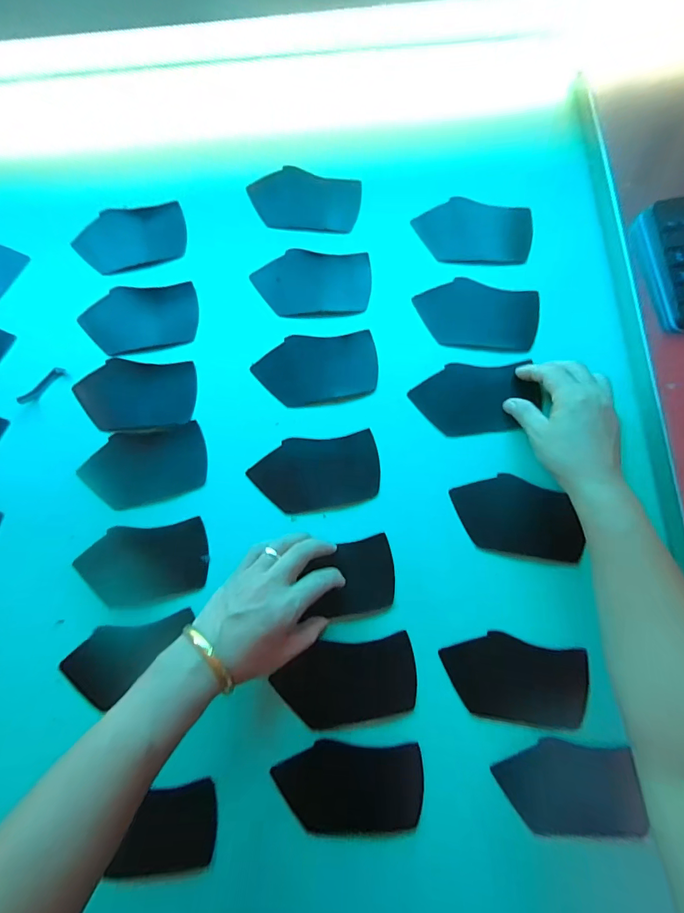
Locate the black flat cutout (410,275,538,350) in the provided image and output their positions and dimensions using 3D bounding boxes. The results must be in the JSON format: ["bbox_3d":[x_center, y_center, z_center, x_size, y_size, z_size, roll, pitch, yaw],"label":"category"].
[{"bbox_3d":[0.147,-0.154,0.463,0.128,0.004,0.071,7,88,2],"label":"black flat cutout"}]

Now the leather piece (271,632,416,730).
[{"bbox_3d":[0.004,0.213,0.400,0.129,0.004,0.073,-6,80,0],"label":"leather piece"}]

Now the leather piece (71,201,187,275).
[{"bbox_3d":[-0.245,-0.250,0.492,0.124,0.012,0.076,-8,79,0],"label":"leather piece"}]

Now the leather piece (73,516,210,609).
[{"bbox_3d":[-0.201,0.109,0.426,0.129,0.011,0.075,-8,82,0],"label":"leather piece"}]

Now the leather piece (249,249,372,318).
[{"bbox_3d":[-0.032,-0.191,0.472,0.126,0.004,0.073,1,85,1],"label":"leather piece"}]

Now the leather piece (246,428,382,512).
[{"bbox_3d":[-0.026,0.018,0.436,0.128,0.012,0.073,-7,79,0],"label":"leather piece"}]

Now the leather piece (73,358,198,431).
[{"bbox_3d":[-0.224,-0.066,0.461,0.126,0.008,0.075,1,79,-1],"label":"leather piece"}]

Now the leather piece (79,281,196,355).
[{"bbox_3d":[-0.226,-0.154,0.475,0.126,0.008,0.072,-10,79,0],"label":"leather piece"}]

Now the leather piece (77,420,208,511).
[{"bbox_3d":[-0.207,0.012,0.444,0.125,0.010,0.076,-12,79,-1],"label":"leather piece"}]

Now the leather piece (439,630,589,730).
[{"bbox_3d":[0.160,0.206,0.393,0.127,0.004,0.071,8,80,3],"label":"leather piece"}]

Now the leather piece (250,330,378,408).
[{"bbox_3d":[-0.027,-0.094,0.460,0.127,0.010,0.075,-5,79,1],"label":"leather piece"}]

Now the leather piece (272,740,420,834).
[{"bbox_3d":[0.007,0.296,0.380,0.128,0.006,0.071,0,79,2],"label":"leather piece"}]

